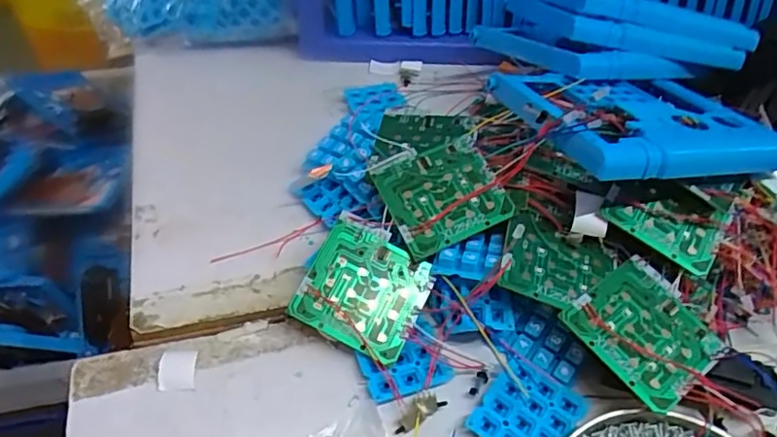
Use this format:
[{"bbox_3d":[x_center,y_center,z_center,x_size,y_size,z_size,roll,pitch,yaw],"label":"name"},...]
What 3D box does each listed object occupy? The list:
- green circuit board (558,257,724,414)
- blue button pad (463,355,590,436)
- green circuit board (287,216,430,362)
[{"bbox_3d":[0.146,0.064,0.333,0.067,0.005,0.070,-29,60,-25],"label":"green circuit board"},{"bbox_3d":[0.078,0.110,0.333,0.050,0.006,0.059,33,53,25],"label":"blue button pad"},{"bbox_3d":[-0.014,0.042,0.361,0.072,0.006,0.073,26,72,7],"label":"green circuit board"}]

